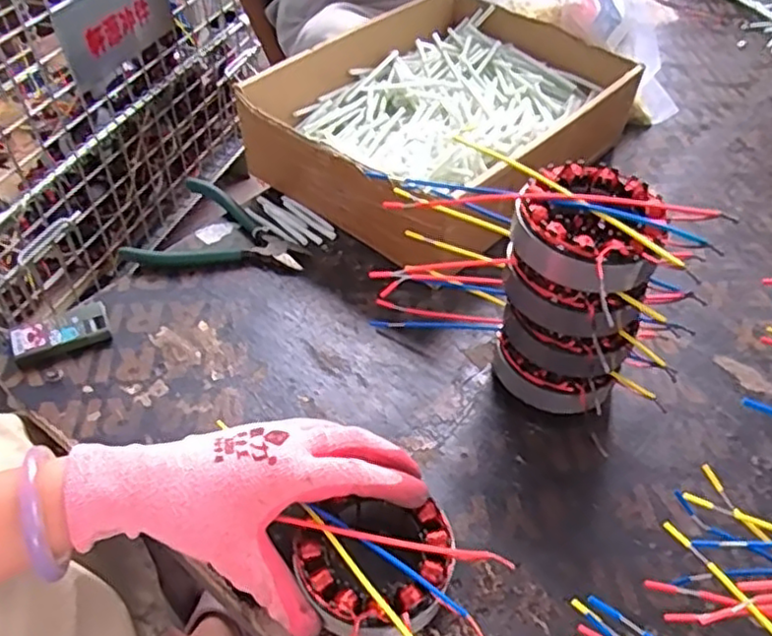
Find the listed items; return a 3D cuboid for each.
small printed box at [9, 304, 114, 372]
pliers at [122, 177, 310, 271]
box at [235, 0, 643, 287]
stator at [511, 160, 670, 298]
[{"bbox_3d":[-0.243,0.012,0.503,0.066,0.017,0.037,-21,52,-19],"label":"small printed box"},{"bbox_3d":[-0.144,-0.083,0.588,0.143,0.022,0.087,1,48,-1],"label":"pliers"},{"bbox_3d":[0.061,-0.192,0.645,0.245,0.088,0.333,33,55,26],"label":"box"},{"bbox_3d":[0.121,-0.054,0.395,0.090,0.033,0.089,21,50,19],"label":"stator"}]

